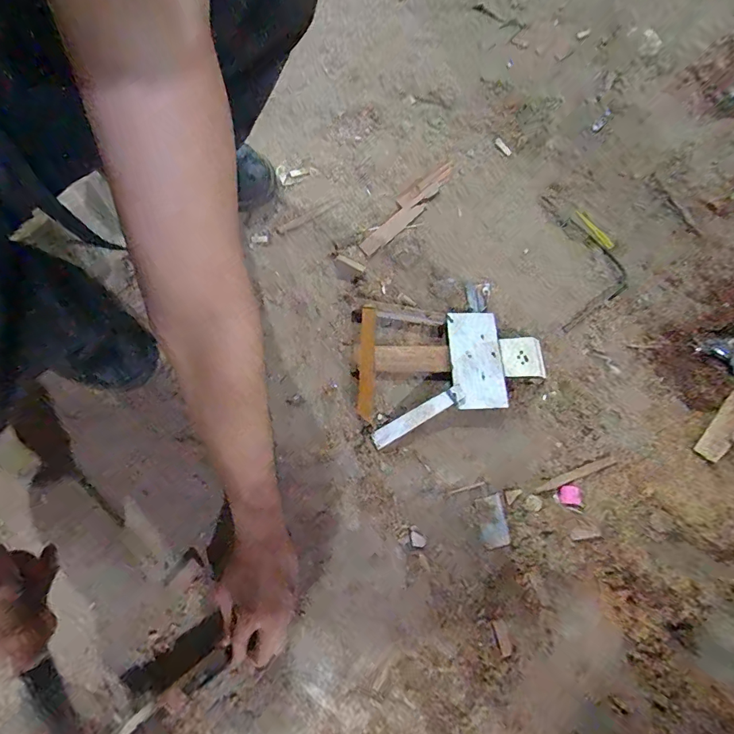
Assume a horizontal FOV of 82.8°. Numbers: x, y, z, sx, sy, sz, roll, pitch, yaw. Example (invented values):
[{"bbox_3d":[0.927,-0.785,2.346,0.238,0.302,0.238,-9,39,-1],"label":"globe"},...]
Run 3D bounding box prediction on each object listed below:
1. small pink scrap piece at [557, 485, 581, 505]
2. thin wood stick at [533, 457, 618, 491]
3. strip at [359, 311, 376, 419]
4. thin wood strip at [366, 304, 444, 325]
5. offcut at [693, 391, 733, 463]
[{"bbox_3d":[0.241,0.152,0.495,0.024,0.004,0.021,1,76,2],"label":"small pink scrap piece"},{"bbox_3d":[0.252,0.131,0.505,0.098,0.010,0.011,-22,76,-4],"label":"thin wood stick"},{"bbox_3d":[0.001,-0.007,0.540,0.018,0.006,0.147,1,75,1],"label":"strip"},{"bbox_3d":[0.050,-0.070,0.554,0.104,0.006,0.017,9,76,4],"label":"thin wood strip"},{"bbox_3d":[0.430,0.072,0.501,0.032,0.004,0.094,41,80,11],"label":"offcut"}]

